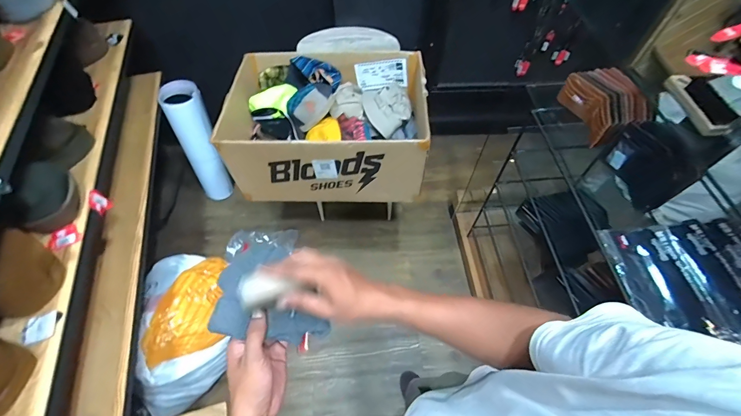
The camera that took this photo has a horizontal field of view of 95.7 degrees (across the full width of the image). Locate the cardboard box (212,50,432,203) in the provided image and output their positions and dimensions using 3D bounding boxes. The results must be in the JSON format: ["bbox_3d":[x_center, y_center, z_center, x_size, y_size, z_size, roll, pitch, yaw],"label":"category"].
[{"bbox_3d":[-0.149,-0.336,1.317,0.692,0.299,0.539,2,57,1],"label":"cardboard box"}]

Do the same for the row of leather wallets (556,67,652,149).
[{"bbox_3d":[0.623,-0.273,0.890,0.142,0.096,0.216,-10,58,-6],"label":"row of leather wallets"}]

